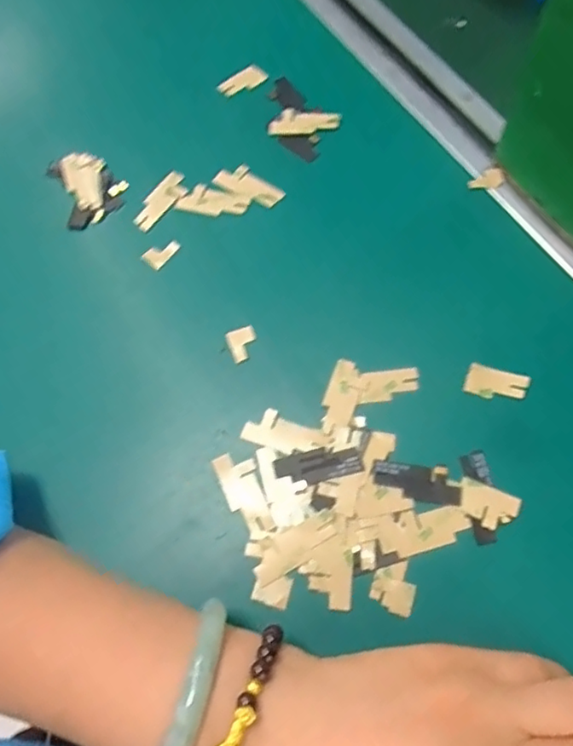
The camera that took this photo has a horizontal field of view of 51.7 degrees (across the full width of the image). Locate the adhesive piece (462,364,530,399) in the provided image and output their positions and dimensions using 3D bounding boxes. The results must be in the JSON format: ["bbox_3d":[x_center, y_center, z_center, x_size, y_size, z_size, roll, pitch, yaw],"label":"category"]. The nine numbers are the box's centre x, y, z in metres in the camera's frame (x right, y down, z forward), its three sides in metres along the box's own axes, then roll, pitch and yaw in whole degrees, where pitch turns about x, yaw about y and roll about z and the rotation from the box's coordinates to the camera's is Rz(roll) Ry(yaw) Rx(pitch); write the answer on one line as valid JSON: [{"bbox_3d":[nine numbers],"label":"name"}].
[{"bbox_3d":[0.101,0.006,0.286,0.029,0.004,0.015,15,69,10],"label":"adhesive piece"}]

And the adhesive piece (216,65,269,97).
[{"bbox_3d":[-0.027,-0.183,0.374,0.030,0.005,0.017,-38,70,-12],"label":"adhesive piece"}]

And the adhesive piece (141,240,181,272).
[{"bbox_3d":[-0.069,-0.066,0.325,0.020,0.005,0.011,-42,71,-13],"label":"adhesive piece"}]

